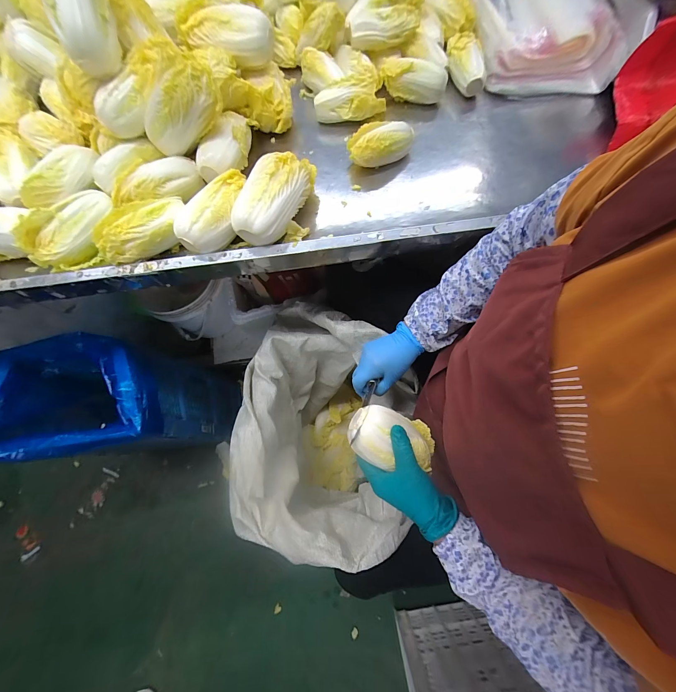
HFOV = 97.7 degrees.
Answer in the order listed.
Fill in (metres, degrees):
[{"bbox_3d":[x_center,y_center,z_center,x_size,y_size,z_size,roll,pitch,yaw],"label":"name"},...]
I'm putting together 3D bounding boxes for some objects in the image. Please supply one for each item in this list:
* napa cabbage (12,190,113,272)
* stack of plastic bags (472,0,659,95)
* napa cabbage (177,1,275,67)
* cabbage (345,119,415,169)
[{"bbox_3d":[-0.411,-0.178,0.458,0.137,0.058,0.084,-41,75,-10],"label":"napa cabbage"},{"bbox_3d":[0.381,-0.656,0.565,0.237,0.082,0.378,-2,73,2],"label":"stack of plastic bags"},{"bbox_3d":[-0.183,-0.503,0.476,0.149,0.059,0.067,12,74,6],"label":"napa cabbage"},{"bbox_3d":[0.073,-0.337,0.494,0.110,0.043,0.053,-15,73,-2],"label":"cabbage"}]

